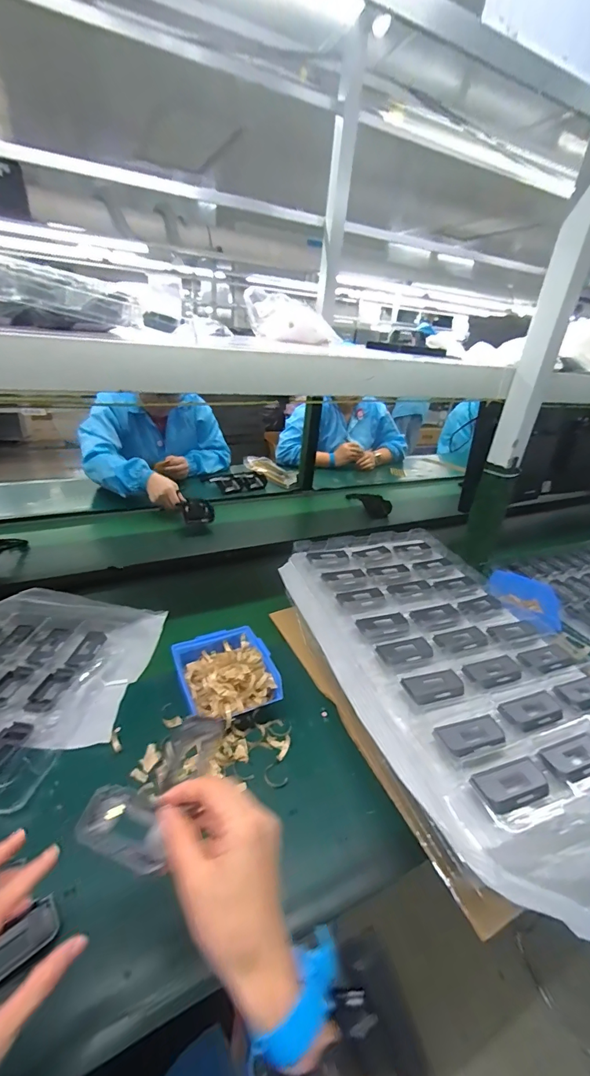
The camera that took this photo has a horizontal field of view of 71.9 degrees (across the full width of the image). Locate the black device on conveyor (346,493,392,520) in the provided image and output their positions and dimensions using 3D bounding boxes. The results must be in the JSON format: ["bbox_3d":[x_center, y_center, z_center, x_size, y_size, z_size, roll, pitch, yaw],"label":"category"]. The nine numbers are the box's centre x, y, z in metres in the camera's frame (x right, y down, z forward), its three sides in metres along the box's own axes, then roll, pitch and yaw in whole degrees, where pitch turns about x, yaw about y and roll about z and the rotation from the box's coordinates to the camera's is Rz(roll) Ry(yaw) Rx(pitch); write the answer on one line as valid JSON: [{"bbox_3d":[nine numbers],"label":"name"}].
[{"bbox_3d":[0.241,-0.115,1.314,0.081,0.040,0.181,-7,29,-22],"label":"black device on conveyor"}]

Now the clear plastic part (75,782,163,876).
[{"bbox_3d":[-0.133,0.229,0.322,0.077,0.013,0.040,14,28,17],"label":"clear plastic part"}]

